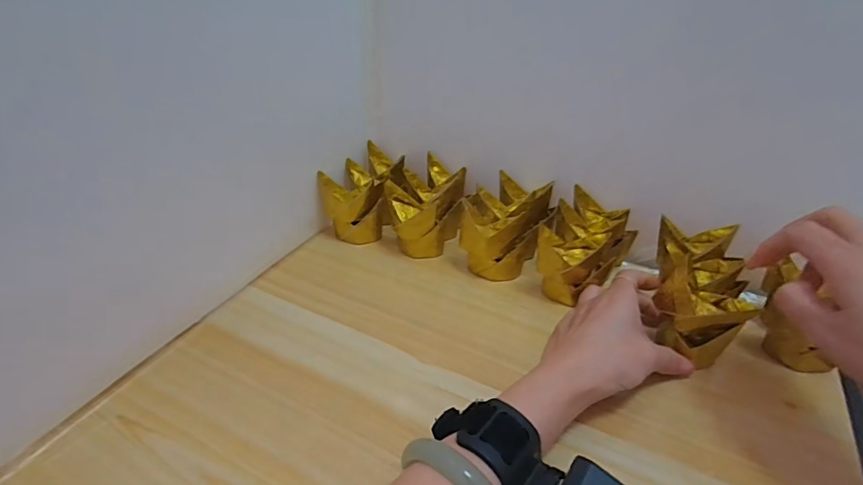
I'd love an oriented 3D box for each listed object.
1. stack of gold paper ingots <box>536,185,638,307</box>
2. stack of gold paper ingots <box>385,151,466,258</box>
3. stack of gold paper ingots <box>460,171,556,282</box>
[{"bbox_3d":[0.142,0.002,0.423,0.066,0.065,0.107,18,38,25],"label":"stack of gold paper ingots"},{"bbox_3d":[-0.003,-0.037,0.486,0.071,0.066,0.101,5,34,8],"label":"stack of gold paper ingots"},{"bbox_3d":[0.073,-0.015,0.453,0.070,0.066,0.094,18,38,25],"label":"stack of gold paper ingots"}]

